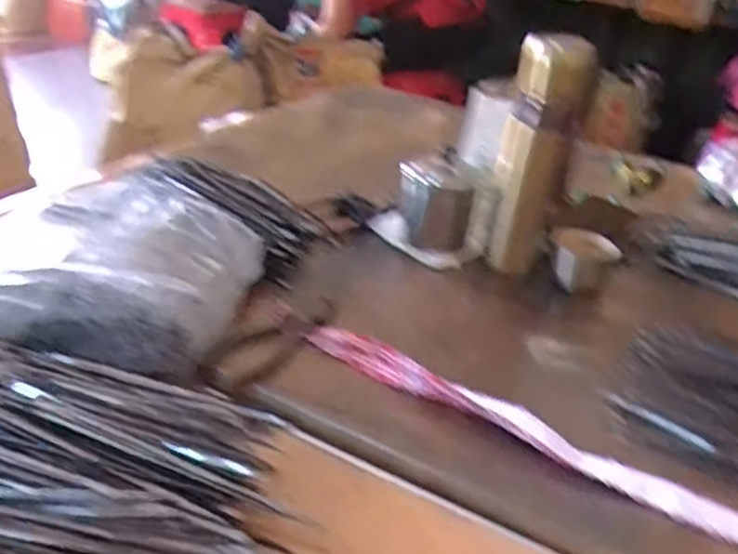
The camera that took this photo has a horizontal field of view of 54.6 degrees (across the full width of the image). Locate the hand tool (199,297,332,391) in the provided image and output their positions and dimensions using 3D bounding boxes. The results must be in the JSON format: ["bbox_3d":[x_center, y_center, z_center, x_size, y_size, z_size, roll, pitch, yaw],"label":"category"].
[{"bbox_3d":[-0.073,0.051,0.590,0.044,0.010,0.143,25,33,31],"label":"hand tool"}]

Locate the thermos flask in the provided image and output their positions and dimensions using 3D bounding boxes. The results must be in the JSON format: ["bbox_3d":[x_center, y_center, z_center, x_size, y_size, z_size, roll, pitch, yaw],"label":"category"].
[{"bbox_3d":[0.173,-0.122,0.742,0.067,0.242,0.071,13,29,13],"label":"thermos flask"}]

